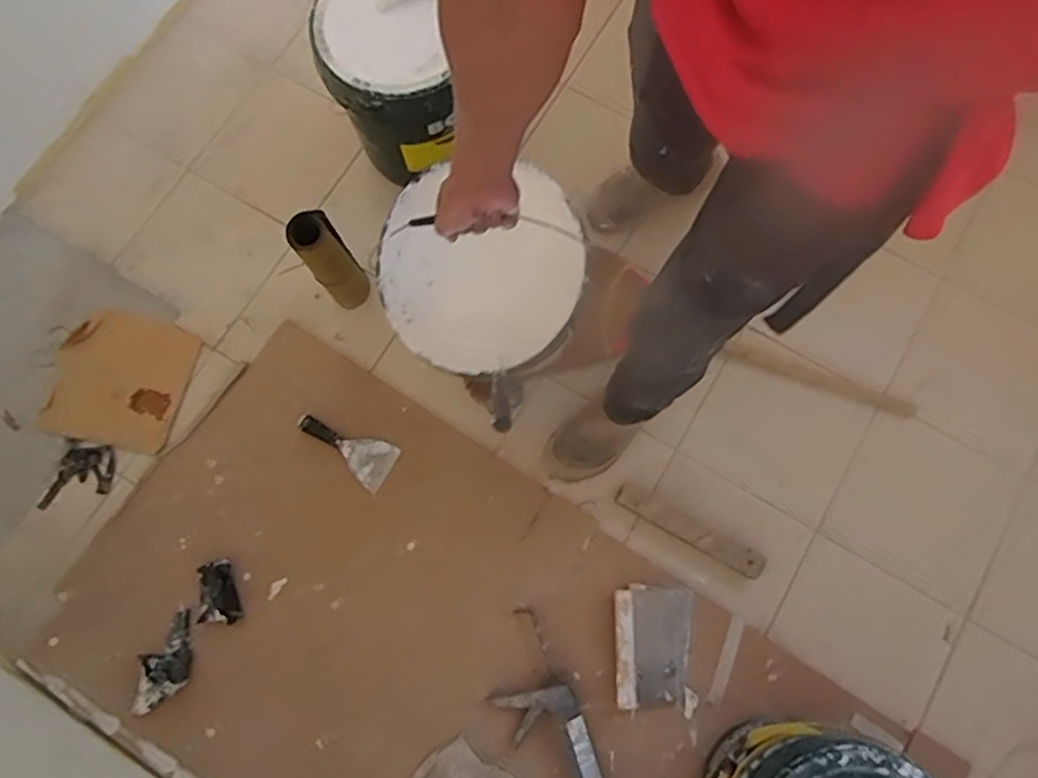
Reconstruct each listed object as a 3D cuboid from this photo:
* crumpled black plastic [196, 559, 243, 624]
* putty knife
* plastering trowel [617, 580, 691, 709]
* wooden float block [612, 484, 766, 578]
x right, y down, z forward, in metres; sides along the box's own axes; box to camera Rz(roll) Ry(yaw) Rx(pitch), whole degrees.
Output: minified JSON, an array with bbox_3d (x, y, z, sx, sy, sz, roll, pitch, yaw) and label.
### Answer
[{"bbox_3d":[-0.566,0.382,1.304,0.066,0.033,0.116,-10,74,-4],"label":"crumpled black plastic"},{"bbox_3d":[-0.349,0.111,1.388,0.207,0.016,0.095,31,75,7],"label":"putty knife"},{"bbox_3d":[0.244,0.470,1.270,0.138,0.034,0.209,7,74,1],"label":"plastering trowel"},{"bbox_3d":[0.325,0.274,1.329,0.295,0.060,0.048,27,77,8],"label":"wooden float block"}]

